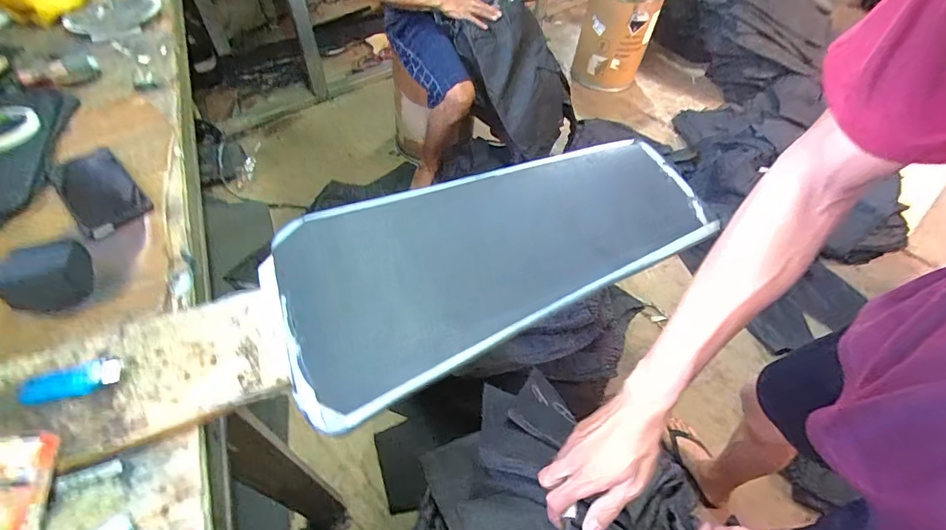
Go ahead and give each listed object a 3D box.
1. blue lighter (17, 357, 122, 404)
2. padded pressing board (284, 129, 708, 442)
[{"bbox_3d":[-0.366,0.104,0.403,0.089,0.018,0.026,-8,52,-8],"label":"blue lighter"},{"bbox_3d":[0.039,-0.024,0.510,0.496,0.025,0.245,-19,55,-13],"label":"padded pressing board"}]

